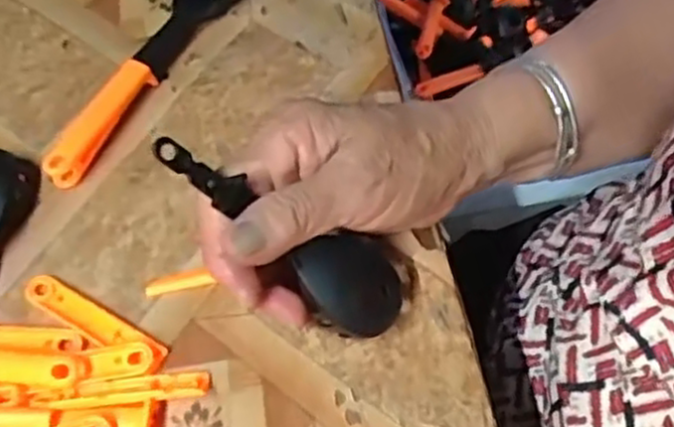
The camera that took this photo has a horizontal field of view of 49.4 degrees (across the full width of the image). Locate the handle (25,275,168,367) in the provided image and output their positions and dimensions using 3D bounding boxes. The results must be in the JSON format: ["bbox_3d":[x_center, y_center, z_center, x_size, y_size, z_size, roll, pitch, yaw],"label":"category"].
[{"bbox_3d":[-0.111,0.049,0.332,0.076,0.005,0.015,26,65,17],"label":"handle"}]

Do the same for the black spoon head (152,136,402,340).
[{"bbox_3d":[-0.020,0.009,0.291,0.016,0.123,0.042,-13,47,49],"label":"black spoon head"}]

